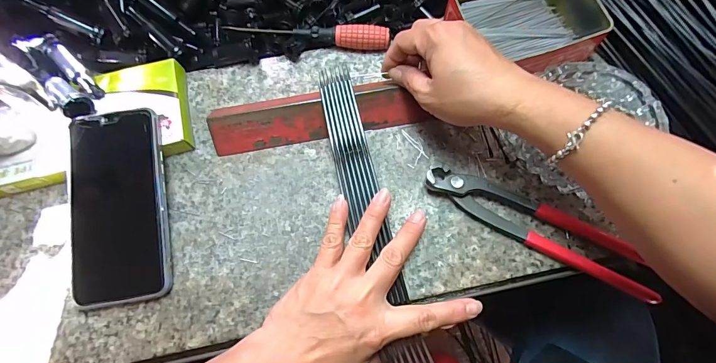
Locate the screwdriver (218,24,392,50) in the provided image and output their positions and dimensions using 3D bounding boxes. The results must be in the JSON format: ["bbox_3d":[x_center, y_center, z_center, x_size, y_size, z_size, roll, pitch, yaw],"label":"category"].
[{"bbox_3d":[-0.049,-0.144,0.370,0.157,0.020,0.017,3,70,2],"label":"screwdriver"}]

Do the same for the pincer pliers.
[{"bbox_3d":[0.149,0.036,0.307,0.193,0.017,0.037,27,73,10],"label":"pincer pliers"}]

